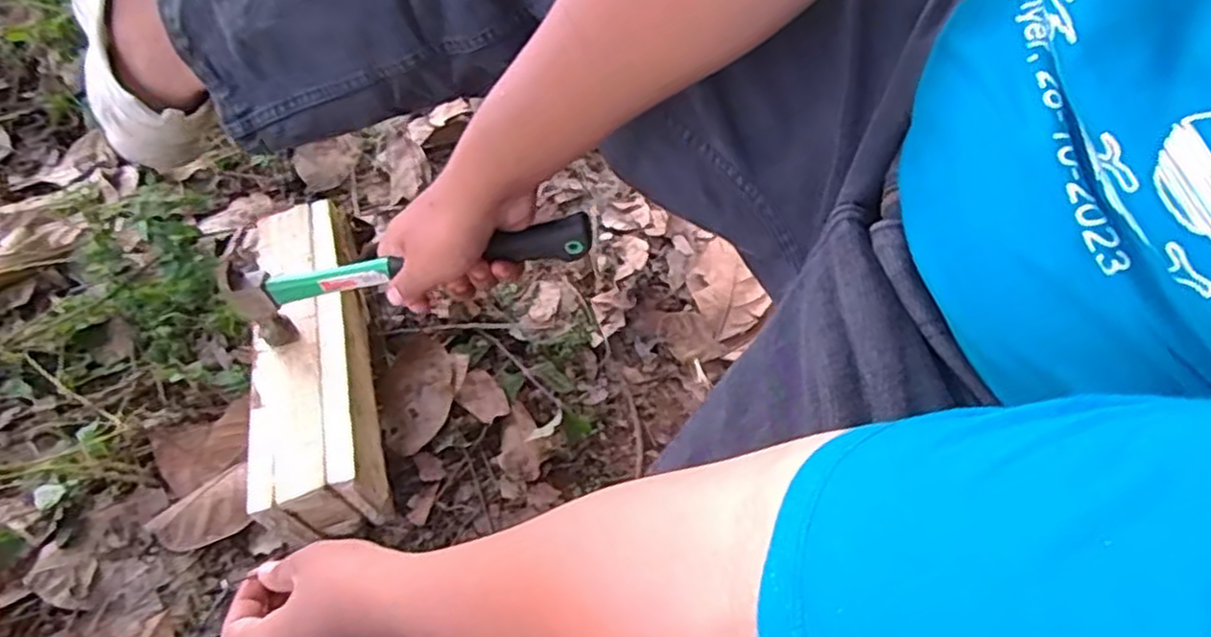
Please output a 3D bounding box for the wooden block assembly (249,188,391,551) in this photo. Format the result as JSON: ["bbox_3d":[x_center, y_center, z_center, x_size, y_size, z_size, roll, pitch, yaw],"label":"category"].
[{"bbox_3d":[-0.226,0.032,0.611,0.084,0.088,0.267,-11,54,-6],"label":"wooden block assembly"}]

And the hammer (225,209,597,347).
[{"bbox_3d":[-0.139,-0.036,0.520,0.264,0.089,0.022,-10,53,13],"label":"hammer"}]

